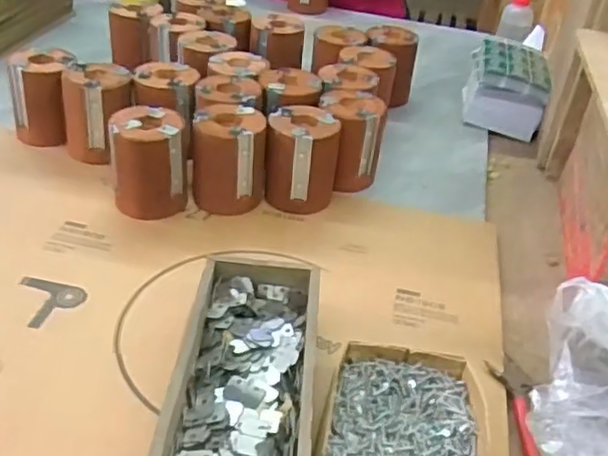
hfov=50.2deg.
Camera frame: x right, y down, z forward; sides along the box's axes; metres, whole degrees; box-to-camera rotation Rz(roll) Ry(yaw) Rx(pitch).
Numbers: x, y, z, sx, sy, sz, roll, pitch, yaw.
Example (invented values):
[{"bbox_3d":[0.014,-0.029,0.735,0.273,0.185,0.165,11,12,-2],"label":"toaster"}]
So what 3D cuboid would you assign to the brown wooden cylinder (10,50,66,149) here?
[{"bbox_3d":[-0.318,-0.152,0.786,0.067,0.099,0.073,-8,38,-21],"label":"brown wooden cylinder"}]

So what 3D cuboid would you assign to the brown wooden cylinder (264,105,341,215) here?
[{"bbox_3d":[-0.002,-0.075,0.730,0.076,0.099,0.074,7,35,-1],"label":"brown wooden cylinder"}]

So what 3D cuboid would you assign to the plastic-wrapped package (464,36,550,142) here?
[{"bbox_3d":[0.303,-0.213,0.978,0.109,0.102,0.140,12,35,7],"label":"plastic-wrapped package"}]

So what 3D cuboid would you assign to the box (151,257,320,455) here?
[{"bbox_3d":[-0.044,0.133,0.459,0.098,0.055,0.282,7,35,0],"label":"box"}]

